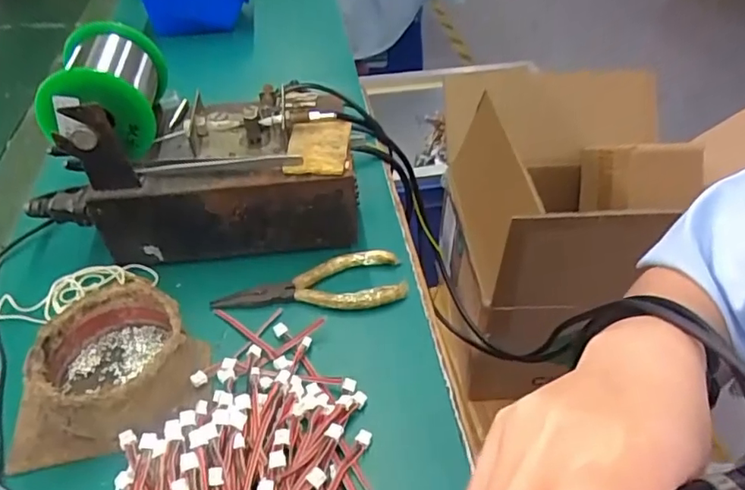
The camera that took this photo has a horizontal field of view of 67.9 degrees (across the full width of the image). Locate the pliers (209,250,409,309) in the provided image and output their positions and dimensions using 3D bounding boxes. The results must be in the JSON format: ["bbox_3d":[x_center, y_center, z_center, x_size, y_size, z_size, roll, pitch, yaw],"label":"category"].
[{"bbox_3d":[-0.044,0.029,0.387,0.131,0.010,0.046,-6,44,-7],"label":"pliers"}]

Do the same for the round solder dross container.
[{"bbox_3d":[-0.151,0.066,0.328,0.079,0.042,0.079,0,44,0],"label":"round solder dross container"}]

